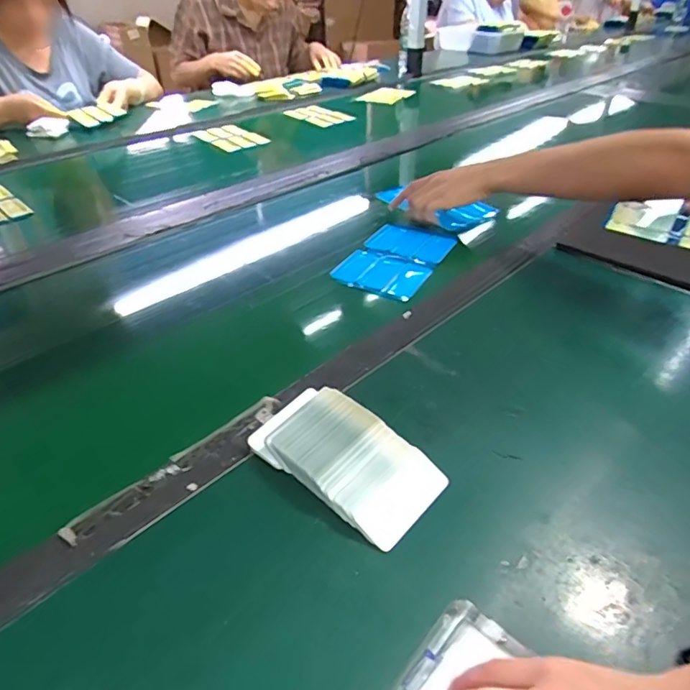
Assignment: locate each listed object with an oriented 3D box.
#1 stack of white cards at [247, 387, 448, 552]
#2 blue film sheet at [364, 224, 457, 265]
[{"bbox_3d":[0.001,0.091,0.412,0.150,0.028,0.087,29,46,33],"label":"stack of white cards"},{"bbox_3d":[0.101,-0.156,0.762,0.120,0.009,0.100,22,43,27],"label":"blue film sheet"}]

